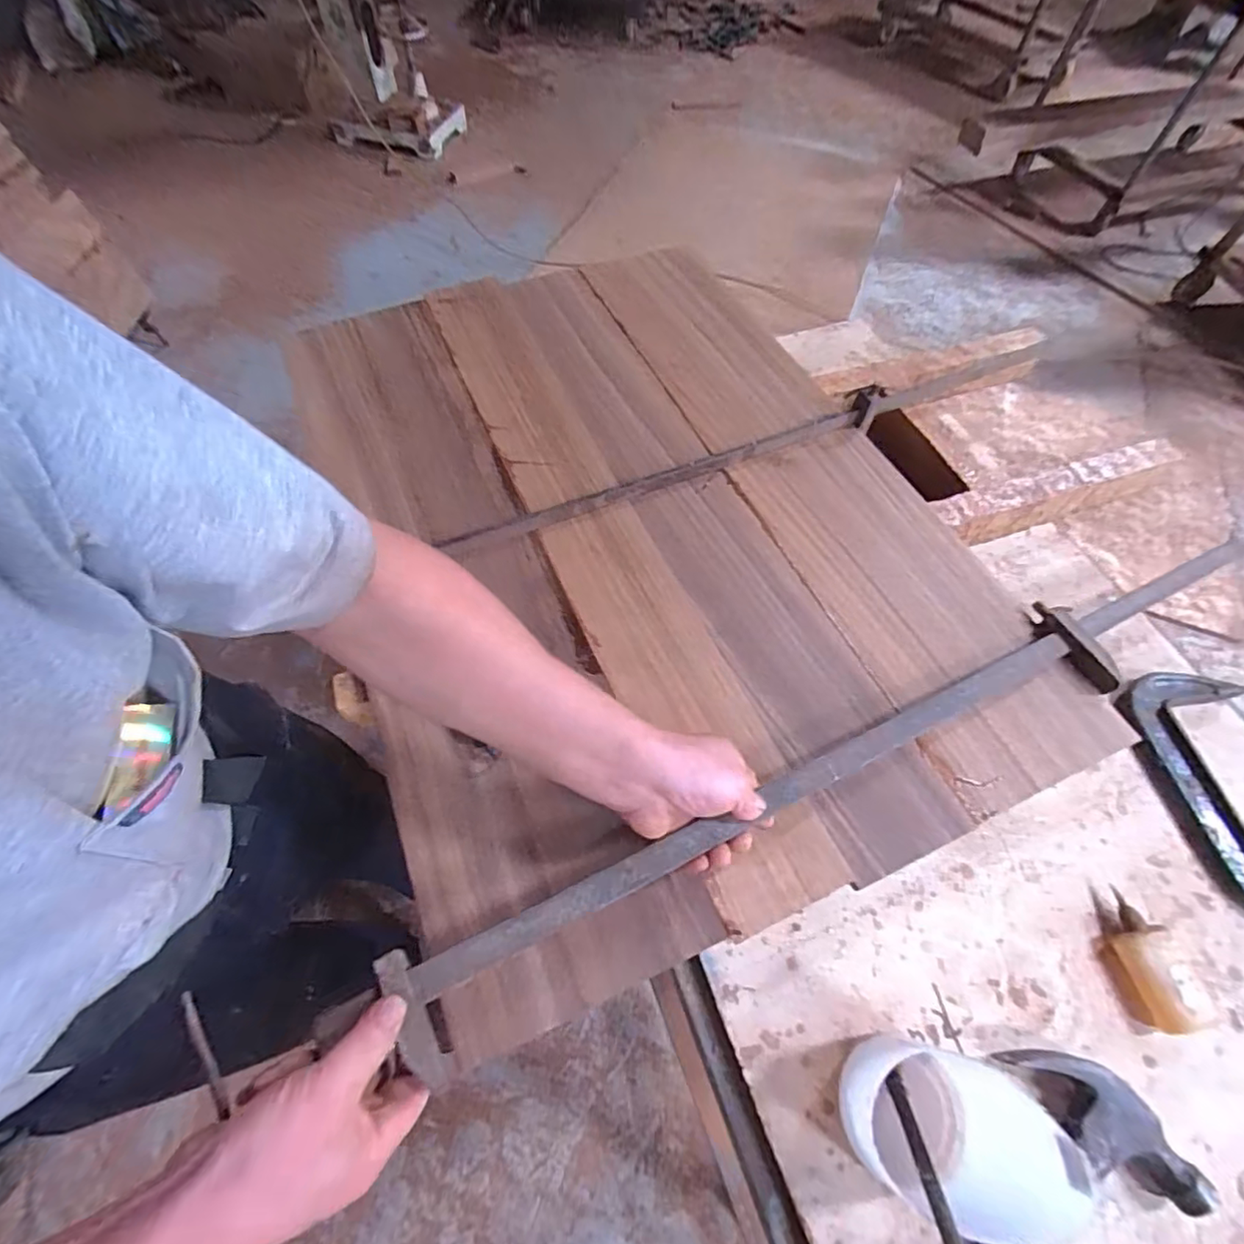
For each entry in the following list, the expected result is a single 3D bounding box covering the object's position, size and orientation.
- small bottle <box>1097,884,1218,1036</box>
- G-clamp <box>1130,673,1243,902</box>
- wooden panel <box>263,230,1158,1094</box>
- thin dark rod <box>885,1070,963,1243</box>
[{"bbox_3d":[0.438,0.284,0.472,0.055,0.028,0.095,-13,61,-6],"label":"small bottle"},{"bbox_3d":[0.605,0.205,0.522,0.117,0.026,0.337,-7,60,-3],"label":"G-clamp"},{"bbox_3d":[0.005,-0.133,0.627,0.610,0.036,0.834,-21,62,-10],"label":"wooden panel"},{"bbox_3d":[0.197,0.364,0.350,0.011,0.162,0.009,4,104,4],"label":"thin dark rod"}]

